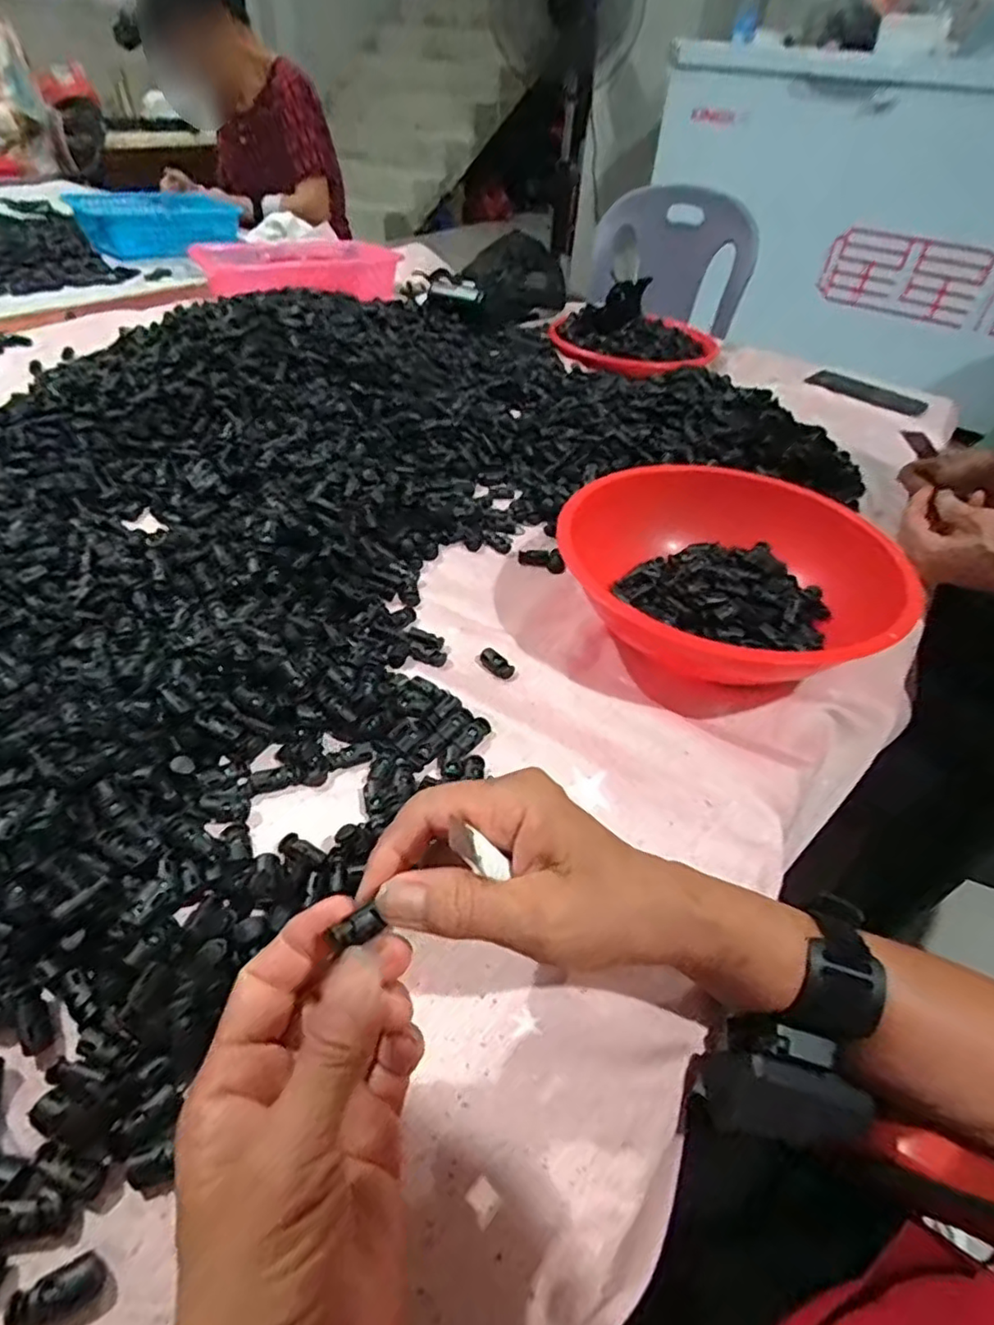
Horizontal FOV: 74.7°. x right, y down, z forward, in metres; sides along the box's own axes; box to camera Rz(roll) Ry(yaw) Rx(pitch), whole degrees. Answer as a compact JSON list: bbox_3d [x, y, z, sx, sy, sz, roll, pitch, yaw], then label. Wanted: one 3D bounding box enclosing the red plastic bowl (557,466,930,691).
[{"bbox_3d":[0.168,-0.065,0.510,0.239,0.079,0.234,4,44,-4],"label":"red plastic bowl"}]

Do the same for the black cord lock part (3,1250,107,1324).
[{"bbox_3d":[-0.152,0.219,0.225,0.028,0.007,0.015,-26,53,-30],"label":"black cord lock part"}]

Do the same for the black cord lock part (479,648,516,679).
[{"bbox_3d":[0.001,0.000,0.479,0.015,0.004,0.030,-31,56,-33],"label":"black cord lock part"}]

